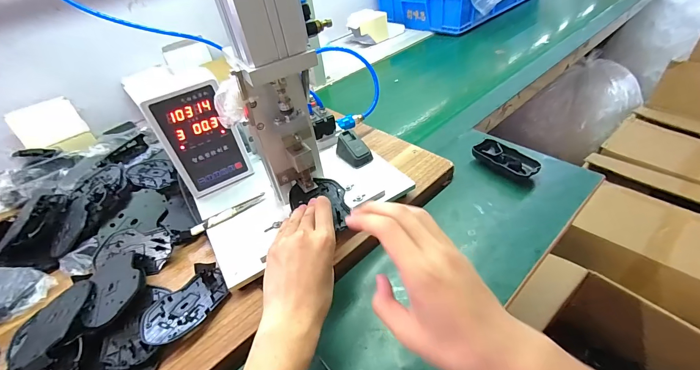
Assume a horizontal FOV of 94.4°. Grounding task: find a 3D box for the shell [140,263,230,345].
[{"bbox_3d":[-0.204,0.144,0.404,0.070,0.020,0.105,25,51,26],"label":"shell"}]

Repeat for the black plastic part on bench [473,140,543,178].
[{"bbox_3d":[0.273,-0.041,0.575,0.056,0.029,0.108,-30,50,-24],"label":"black plastic part on bench"}]

